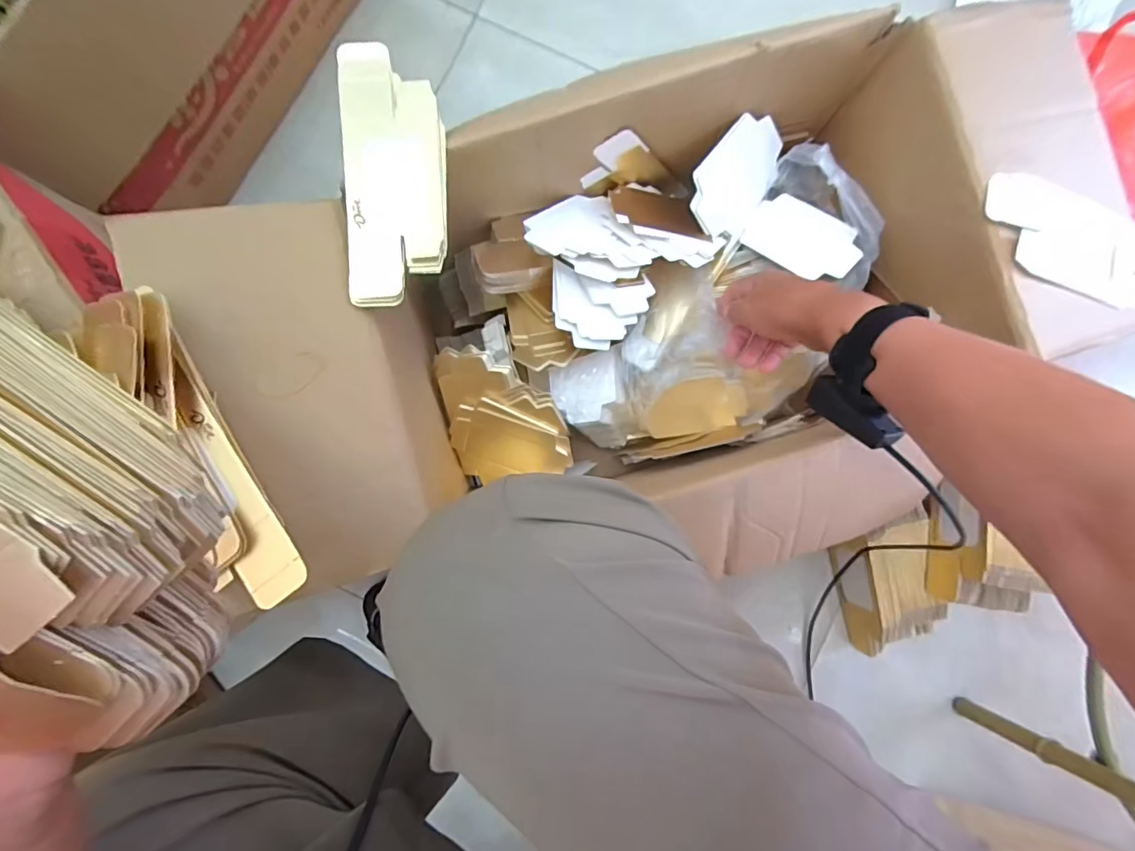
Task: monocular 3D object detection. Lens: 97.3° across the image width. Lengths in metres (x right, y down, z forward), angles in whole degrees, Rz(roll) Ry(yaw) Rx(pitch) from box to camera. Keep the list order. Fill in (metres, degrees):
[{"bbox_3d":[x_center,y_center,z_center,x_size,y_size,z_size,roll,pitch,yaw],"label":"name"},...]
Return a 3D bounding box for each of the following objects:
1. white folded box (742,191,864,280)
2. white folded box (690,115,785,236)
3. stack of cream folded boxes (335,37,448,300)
[{"bbox_3d":[0.253,-0.201,0.535,0.116,0.009,0.068,41,96,19],"label":"white folded box"},{"bbox_3d":[0.179,-0.264,0.527,0.087,0.007,0.125,31,93,-36],"label":"white folded box"},{"bbox_3d":[-0.145,-0.208,0.418,0.083,0.021,0.211,-4,87,0],"label":"stack of cream folded boxes"}]

